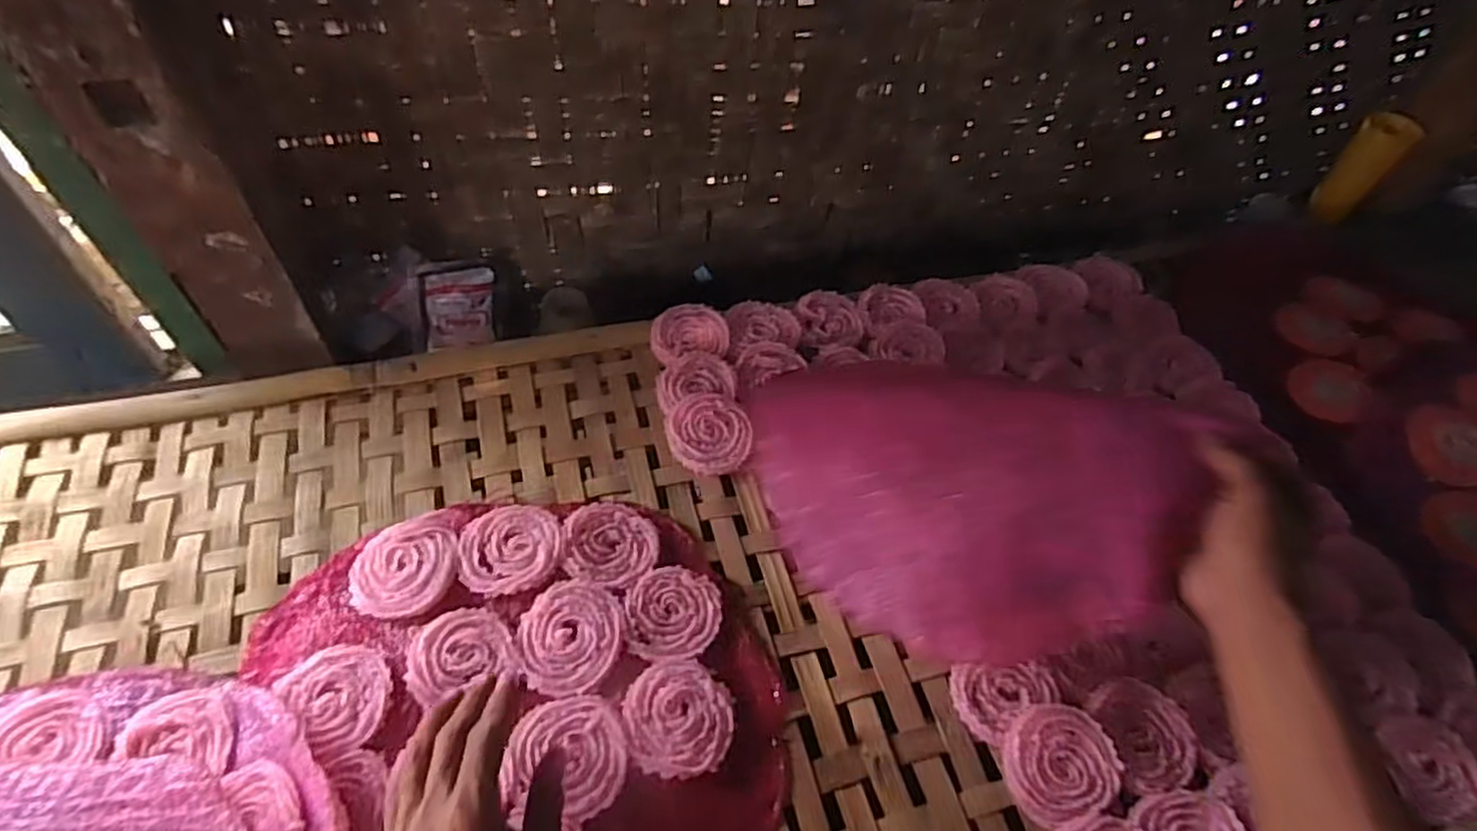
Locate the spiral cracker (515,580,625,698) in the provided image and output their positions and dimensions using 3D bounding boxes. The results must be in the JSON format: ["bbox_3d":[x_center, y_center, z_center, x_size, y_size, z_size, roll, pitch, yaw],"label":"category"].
[{"bbox_3d":[-0.123,0.160,0.519,0.071,0.006,0.079,-8,55,-11],"label":"spiral cracker"}]

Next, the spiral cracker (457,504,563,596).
[{"bbox_3d":[-0.176,0.102,0.552,0.075,0.006,0.072,3,53,-3],"label":"spiral cracker"}]

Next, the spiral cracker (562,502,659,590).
[{"bbox_3d":[-0.101,0.102,0.567,0.071,0.010,0.073,3,53,-3],"label":"spiral cracker"}]

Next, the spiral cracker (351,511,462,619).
[{"bbox_3d":[-0.248,0.110,0.529,0.073,0.008,0.079,1,54,-5],"label":"spiral cracker"}]

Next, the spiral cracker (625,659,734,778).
[{"bbox_3d":[-0.042,0.209,0.494,0.072,0.008,0.074,3,53,-3],"label":"spiral cracker"}]

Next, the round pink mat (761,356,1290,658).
[{"bbox_3d":[0.158,0.060,0.511,0.309,0.029,0.205,3,69,17],"label":"round pink mat"}]

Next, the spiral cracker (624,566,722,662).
[{"bbox_3d":[-0.049,0.148,0.539,0.072,0.005,0.071,3,53,-3],"label":"spiral cracker"}]

